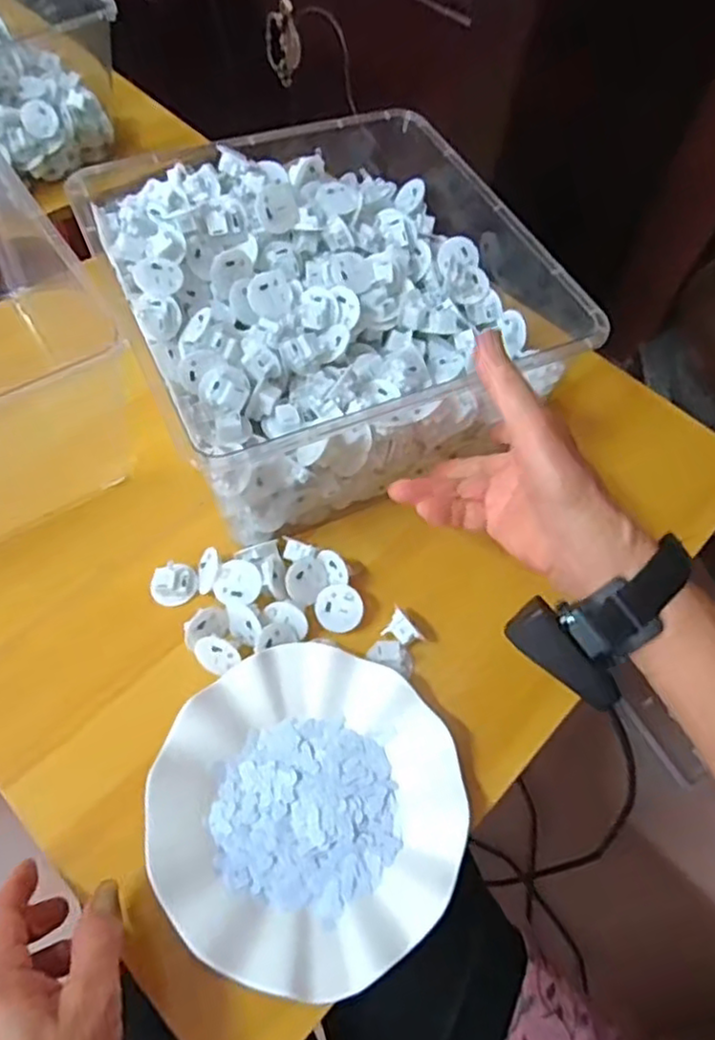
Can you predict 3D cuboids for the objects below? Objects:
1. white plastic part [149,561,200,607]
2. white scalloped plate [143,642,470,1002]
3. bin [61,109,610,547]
[{"bbox_3d":[-0.130,0.046,0.479,0.032,0.014,0.027,-27,64,-18],"label":"white plastic part"},{"bbox_3d":[-0.029,0.173,0.411,0.180,0.030,0.179,2,59,-3],"label":"white scalloped plate"},{"bbox_3d":[-0.027,-0.176,0.534,0.304,0.125,0.309,-23,63,-16],"label":"bin"}]

